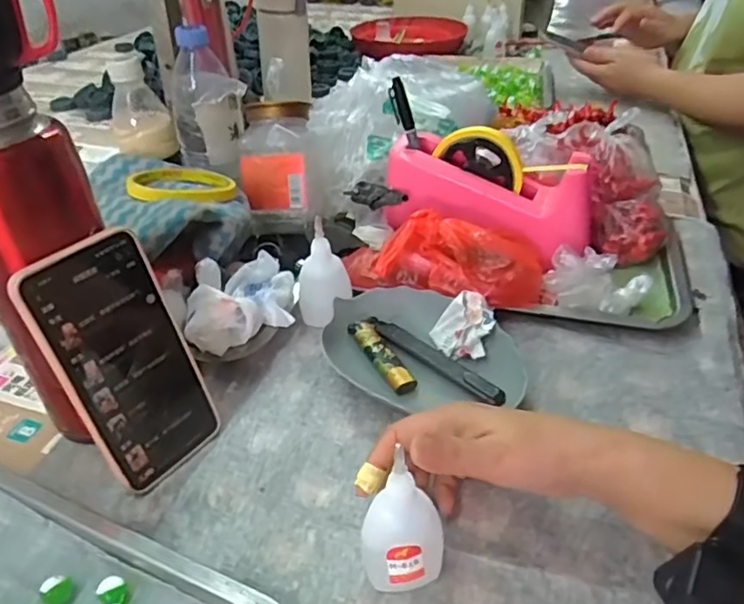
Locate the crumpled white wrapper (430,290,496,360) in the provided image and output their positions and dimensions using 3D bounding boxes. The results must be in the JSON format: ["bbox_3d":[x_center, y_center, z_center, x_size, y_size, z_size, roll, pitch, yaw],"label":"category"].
[{"bbox_3d":[0.073,0.019,0.483,0.047,0.035,0.046,7,38,11],"label":"crumpled white wrapper"}]

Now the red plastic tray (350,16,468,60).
[{"bbox_3d":[0.073,-0.558,1.252,0.187,0.032,0.225,25,44,31],"label":"red plastic tray"}]

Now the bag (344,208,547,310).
[{"bbox_3d":[0.064,-0.038,0.521,0.170,0.052,0.067,0,37,3],"label":"bag"}]

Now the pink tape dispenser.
[{"bbox_3d":[0.111,-0.108,0.566,0.190,0.084,0.087,16,41,22],"label":"pink tape dispenser"}]

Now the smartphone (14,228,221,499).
[{"bbox_3d":[-0.153,0.039,0.379,0.007,0.161,0.077,9,36,40],"label":"smartphone"}]

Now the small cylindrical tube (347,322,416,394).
[{"bbox_3d":[0.008,0.042,0.481,0.021,0.014,0.081,-19,41,-22],"label":"small cylindrical tube"}]

